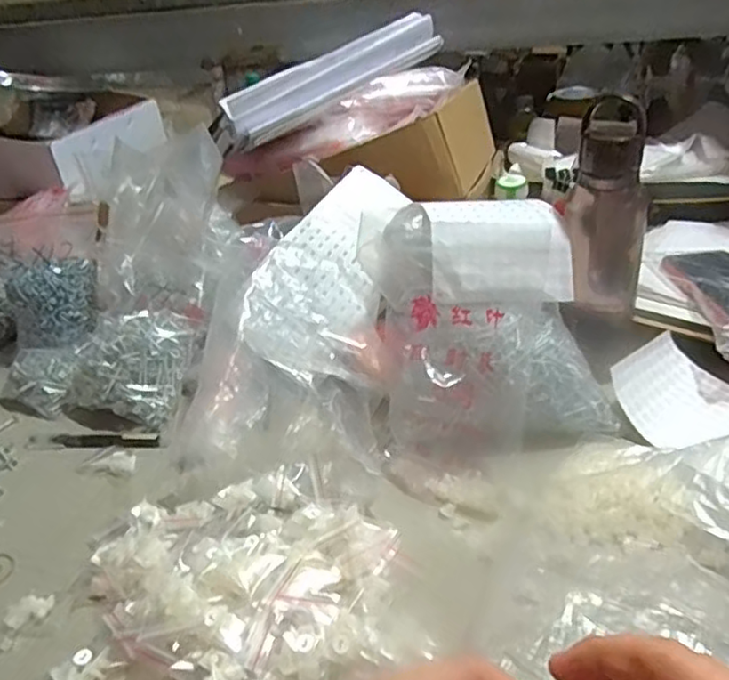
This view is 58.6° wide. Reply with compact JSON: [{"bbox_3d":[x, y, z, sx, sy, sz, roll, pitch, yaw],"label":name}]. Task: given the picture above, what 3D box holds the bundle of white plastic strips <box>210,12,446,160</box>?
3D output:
[{"bbox_3d":[-0.043,-0.311,0.776,0.296,0.052,0.067,-33,37,-15],"label":"bundle of white plastic strips"}]

